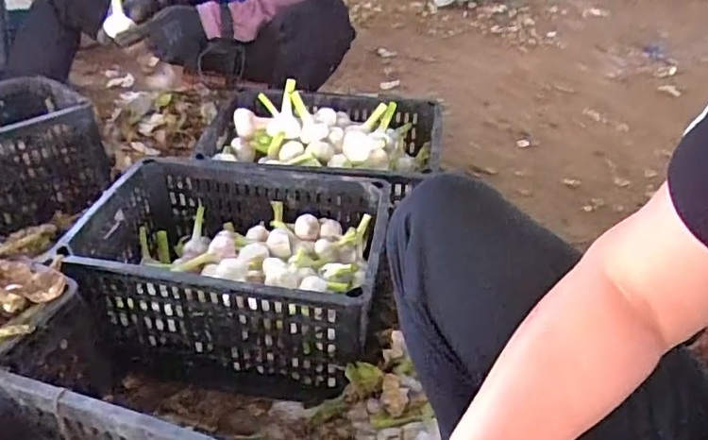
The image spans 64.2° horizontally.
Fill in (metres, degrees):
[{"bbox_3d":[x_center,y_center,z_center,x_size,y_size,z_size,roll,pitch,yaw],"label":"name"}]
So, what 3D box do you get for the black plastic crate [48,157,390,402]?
[{"bbox_3d":[-0.182,0.070,0.914,0.442,0.211,0.324,5,35,7],"label":"black plastic crate"}]

